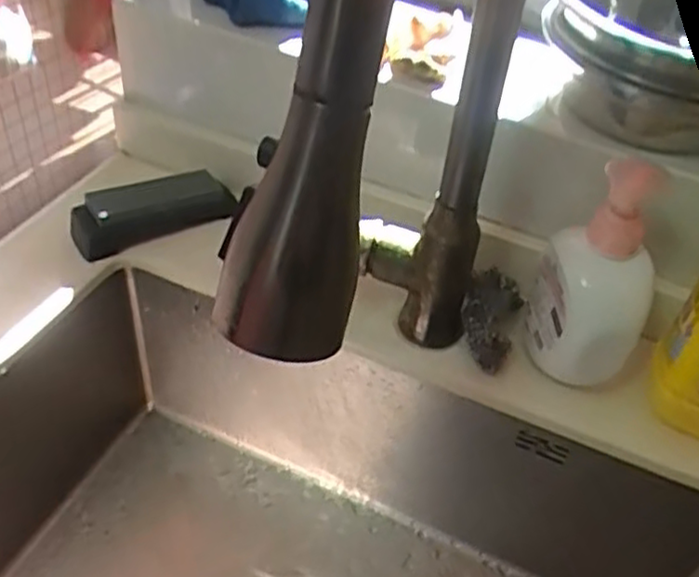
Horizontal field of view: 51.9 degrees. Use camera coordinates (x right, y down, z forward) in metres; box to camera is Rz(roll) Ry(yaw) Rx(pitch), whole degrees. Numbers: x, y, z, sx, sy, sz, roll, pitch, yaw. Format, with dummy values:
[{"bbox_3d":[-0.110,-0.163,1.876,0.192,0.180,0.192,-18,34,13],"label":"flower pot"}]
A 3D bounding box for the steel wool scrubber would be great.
[{"bbox_3d":[0.108,0.023,0.555,0.045,0.038,0.075,16,45,9],"label":"steel wool scrubber"}]

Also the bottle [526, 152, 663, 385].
[{"bbox_3d":[0.172,-0.007,0.492,0.066,0.154,0.071,10,44,2],"label":"bottle"}]

